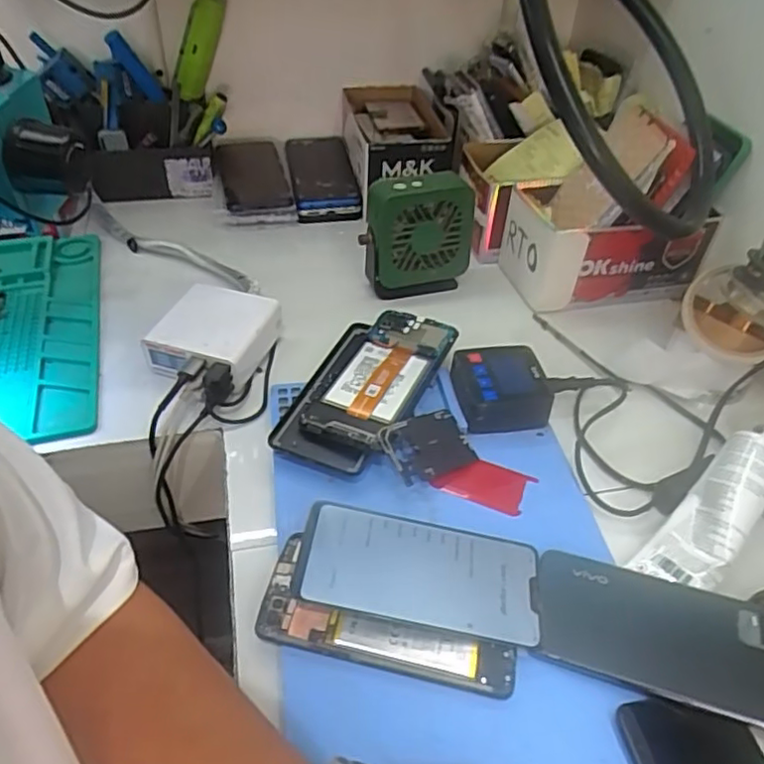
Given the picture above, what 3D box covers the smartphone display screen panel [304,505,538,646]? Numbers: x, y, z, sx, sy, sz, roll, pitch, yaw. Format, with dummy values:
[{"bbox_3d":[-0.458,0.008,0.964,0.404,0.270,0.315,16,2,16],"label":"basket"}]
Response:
[{"bbox_3d":[0.025,0.116,0.389,0.144,0.006,0.070,11,41,0],"label":"smartphone display screen panel"}]

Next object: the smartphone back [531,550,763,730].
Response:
[{"bbox_3d":[0.169,0.149,0.372,0.153,0.007,0.073,12,43,17],"label":"smartphone back"}]

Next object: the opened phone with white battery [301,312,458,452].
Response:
[{"bbox_3d":[-0.001,-0.006,0.512,0.078,0.013,0.153,15,42,17],"label":"opened phone with white battery"}]

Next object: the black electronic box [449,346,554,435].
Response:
[{"bbox_3d":[0.094,0.005,0.517,0.076,0.032,0.075,-3,43,-7],"label":"black electronic box"}]

